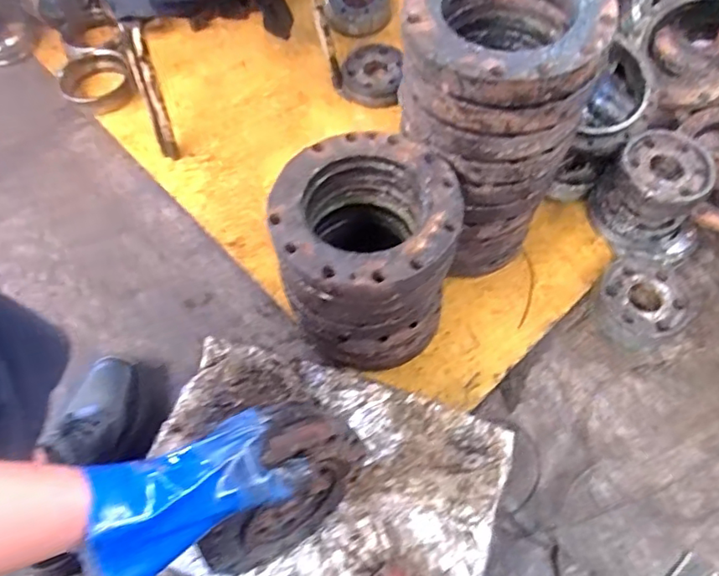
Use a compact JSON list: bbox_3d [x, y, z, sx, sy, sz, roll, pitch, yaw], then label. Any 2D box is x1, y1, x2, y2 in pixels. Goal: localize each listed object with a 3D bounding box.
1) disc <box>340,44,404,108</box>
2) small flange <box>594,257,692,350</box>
[{"bbox_3d":[0.024,-0.389,0.971,0.105,0.035,0.120,8,62,5],"label":"disc"},{"bbox_3d":[0.403,0.024,0.763,0.121,0.041,0.127,15,63,8],"label":"small flange"}]

